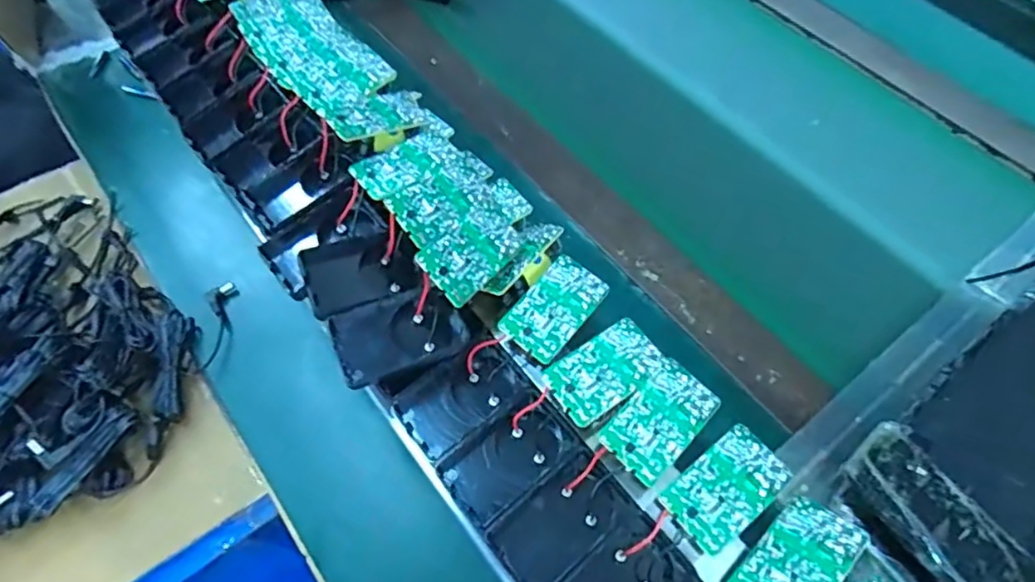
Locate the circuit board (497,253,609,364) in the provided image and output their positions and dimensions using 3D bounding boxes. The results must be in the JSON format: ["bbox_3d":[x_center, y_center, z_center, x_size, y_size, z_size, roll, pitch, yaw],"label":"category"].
[{"bbox_3d":[0.022,0.009,0.344,0.038,0.008,0.062,35,65,18],"label":"circuit board"}]

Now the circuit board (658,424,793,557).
[{"bbox_3d":[0.106,0.099,0.296,0.062,0.004,0.037,-34,66,-19],"label":"circuit board"}]

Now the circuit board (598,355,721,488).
[{"bbox_3d":[0.076,0.068,0.311,0.038,0.010,0.063,39,66,20],"label":"circuit board"}]

